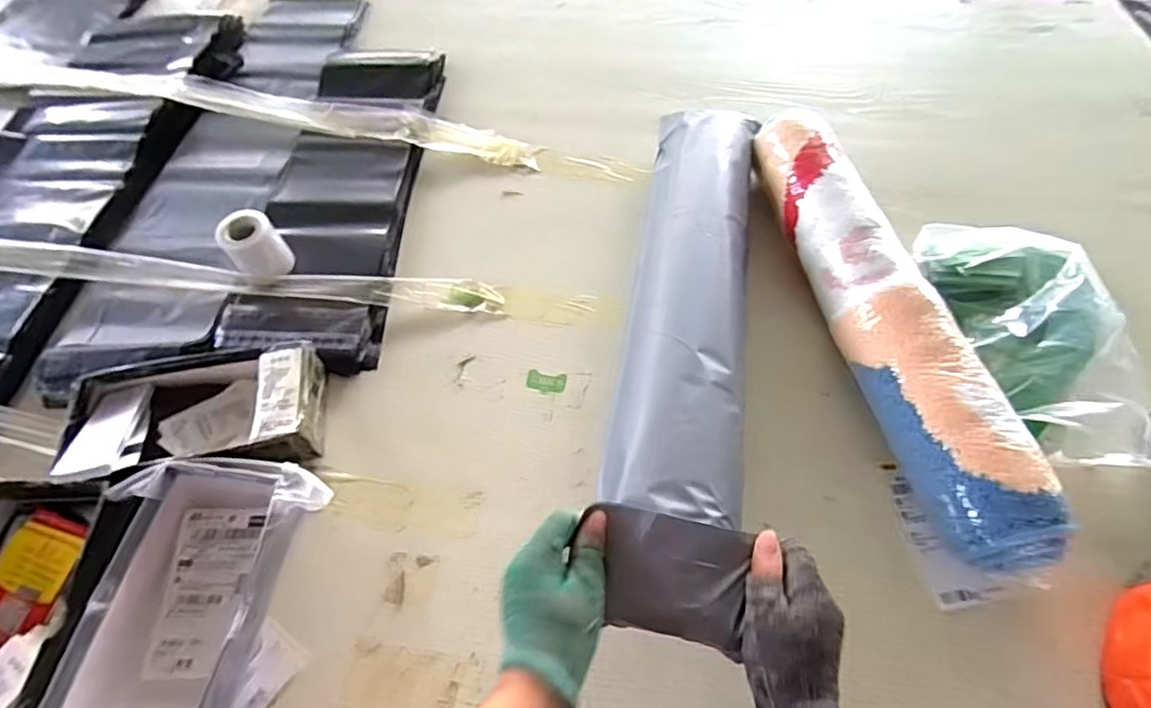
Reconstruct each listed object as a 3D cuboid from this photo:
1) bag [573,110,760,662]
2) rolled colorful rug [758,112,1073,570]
[{"bbox_3d":[0.108,-0.051,0.566,0.113,0.048,0.597,8,55,5],"label":"bag"},{"bbox_3d":[0.298,-0.040,0.603,0.079,0.103,0.498,-11,59,-6],"label":"rolled colorful rug"}]

